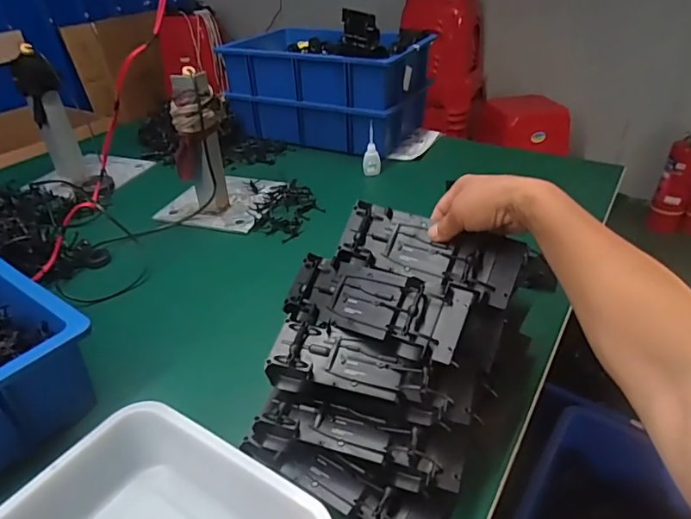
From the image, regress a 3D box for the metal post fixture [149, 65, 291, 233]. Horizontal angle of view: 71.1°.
[{"bbox_3d":[-0.243,-0.206,0.870,0.192,0.249,0.188,7,36,15],"label":"metal post fixture"}]

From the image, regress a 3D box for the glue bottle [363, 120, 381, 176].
[{"bbox_3d":[0.054,-0.227,1.014,0.036,0.099,0.034,-3,34,0],"label":"glue bottle"}]

